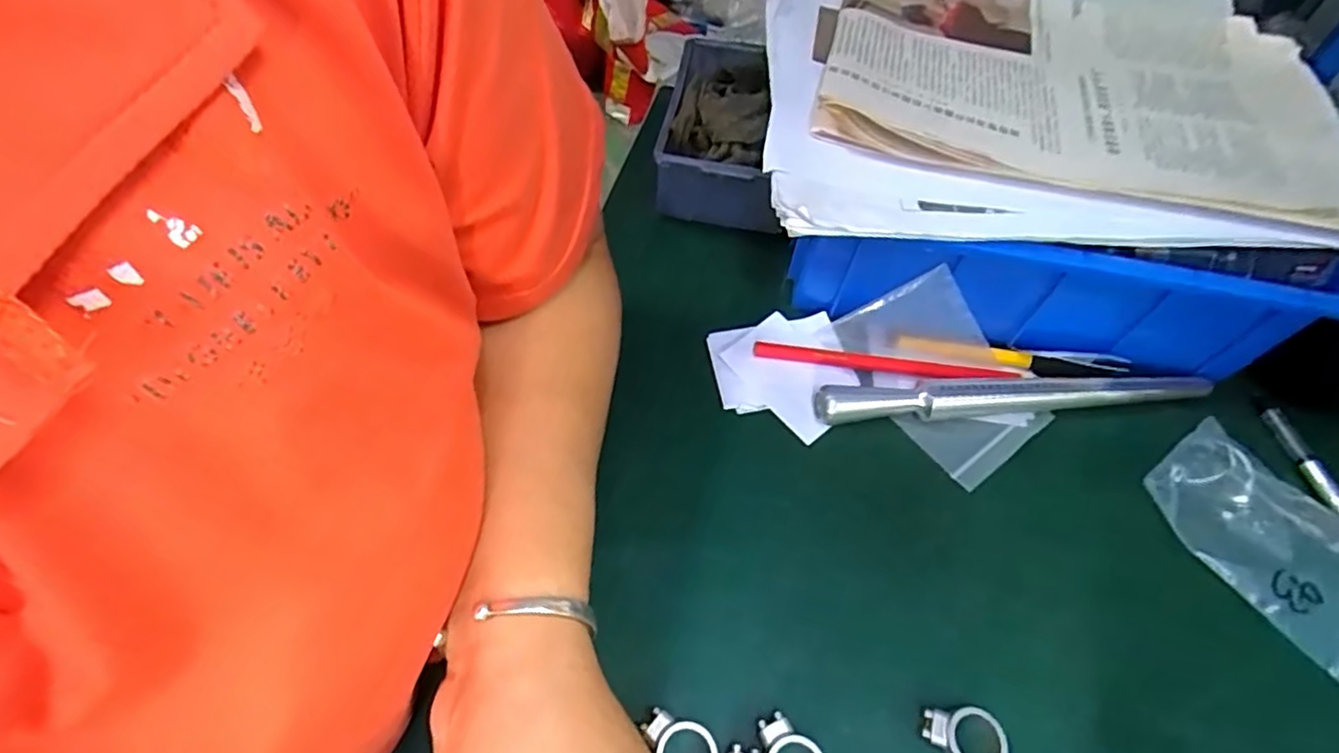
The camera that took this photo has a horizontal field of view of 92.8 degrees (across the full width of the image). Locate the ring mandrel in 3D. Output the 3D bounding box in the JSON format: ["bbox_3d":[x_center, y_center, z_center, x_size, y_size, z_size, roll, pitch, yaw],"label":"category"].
[{"bbox_3d":[0.197,0.011,0.365,0.230,0.022,0.017,-3,56,-6],"label":"ring mandrel"}]

